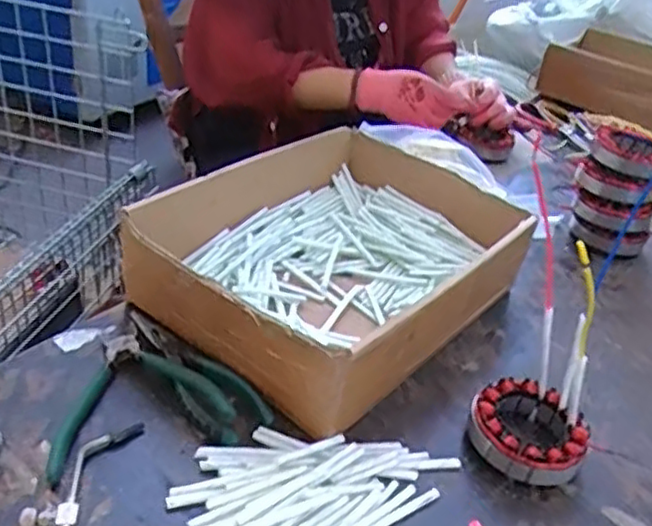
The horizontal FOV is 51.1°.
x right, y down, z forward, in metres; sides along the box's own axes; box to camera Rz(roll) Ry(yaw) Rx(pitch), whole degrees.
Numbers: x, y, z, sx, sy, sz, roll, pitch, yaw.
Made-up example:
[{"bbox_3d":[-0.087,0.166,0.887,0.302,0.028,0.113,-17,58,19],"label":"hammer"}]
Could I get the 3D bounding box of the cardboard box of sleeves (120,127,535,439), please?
[{"bbox_3d":[0.019,-0.009,0.635,0.247,0.089,0.335,31,40,30],"label":"cardboard box of sleeves"}]

